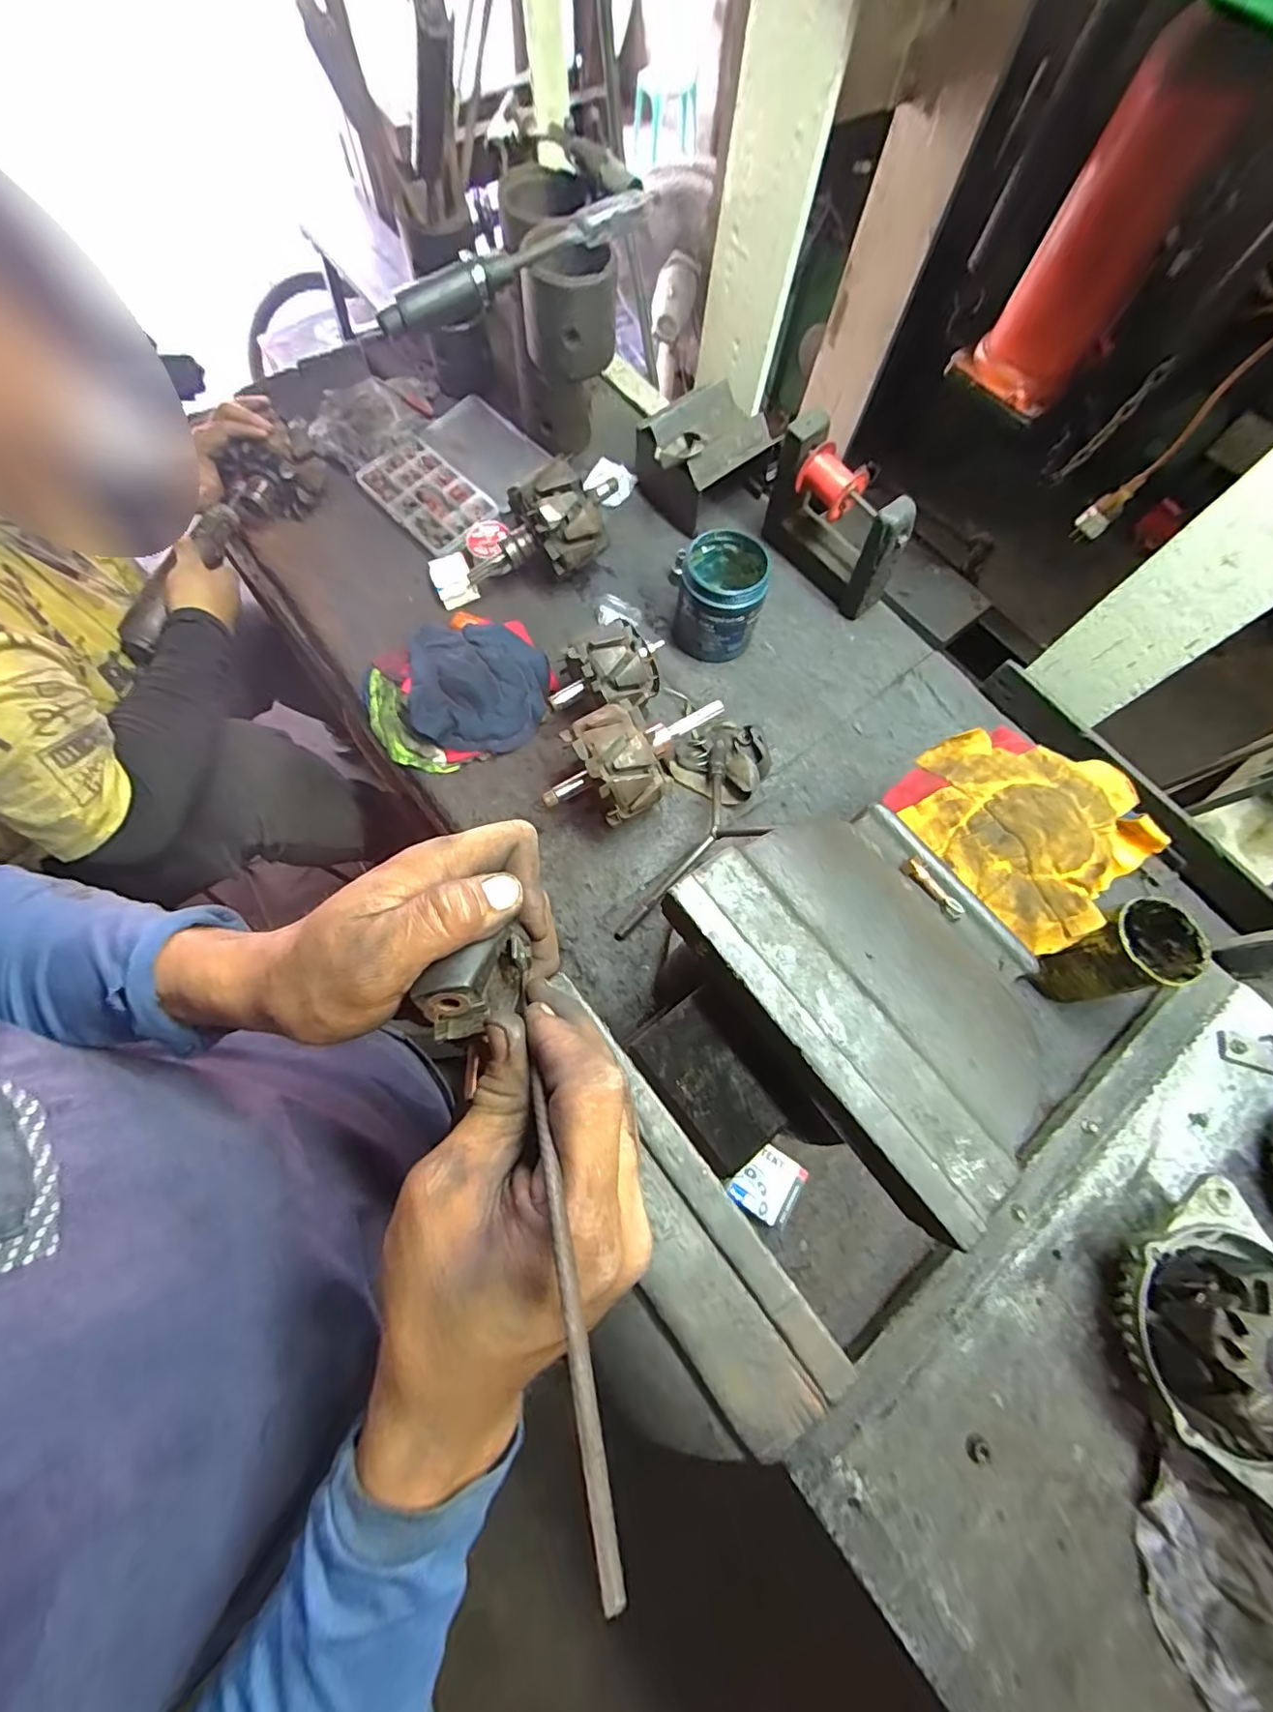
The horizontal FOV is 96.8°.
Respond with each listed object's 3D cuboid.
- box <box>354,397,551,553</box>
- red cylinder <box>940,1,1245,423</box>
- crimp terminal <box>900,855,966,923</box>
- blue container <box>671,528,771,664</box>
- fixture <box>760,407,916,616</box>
[{"bbox_3d":[-0.222,-0.479,0.719,0.198,0.047,0.183,-42,76,-17],"label":"box"},{"bbox_3d":[0.446,-0.604,0.561,0.123,0.240,0.101,42,72,13],"label":"red cylinder"},{"bbox_3d":[0.194,0.021,0.368,0.015,0.009,0.047,-35,77,-14],"label":"crimp terminal"},{"bbox_3d":[0.091,-0.279,0.622,0.090,0.102,0.097,13,68,2],"label":"blue container"},{"bbox_3d":[0.218,-0.367,0.630,0.051,0.158,0.165,-36,75,-15],"label":"fixture"}]

